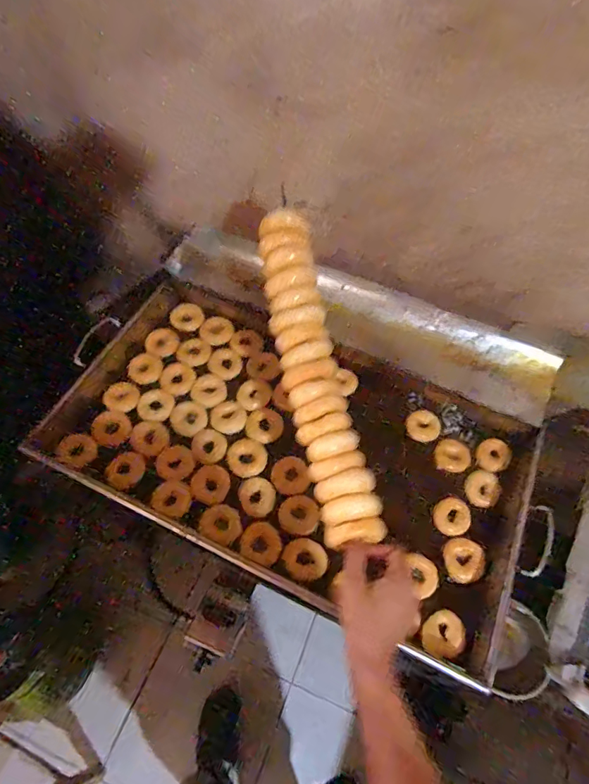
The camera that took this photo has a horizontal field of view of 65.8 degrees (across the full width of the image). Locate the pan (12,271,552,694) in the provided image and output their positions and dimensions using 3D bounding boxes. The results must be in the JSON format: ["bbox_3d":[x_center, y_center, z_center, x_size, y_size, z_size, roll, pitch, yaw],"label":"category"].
[{"bbox_3d":[0.009,0.097,0.878,0.866,0.125,0.476,23,61,10],"label":"pan"}]

